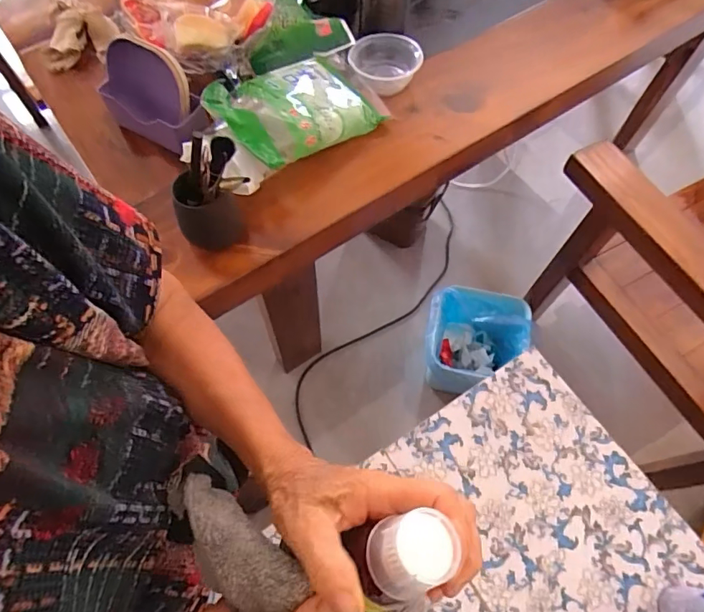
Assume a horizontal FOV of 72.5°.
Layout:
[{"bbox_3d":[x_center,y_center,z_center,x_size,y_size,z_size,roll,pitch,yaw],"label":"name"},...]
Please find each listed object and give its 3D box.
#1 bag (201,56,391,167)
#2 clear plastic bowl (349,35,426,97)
[{"bbox_3d":[-0.073,-0.284,0.691,0.169,0.089,0.240,36,70,14],"label":"bag"},{"bbox_3d":[0.052,-0.386,0.772,0.117,0.051,0.096,10,66,3],"label":"clear plastic bowl"}]

